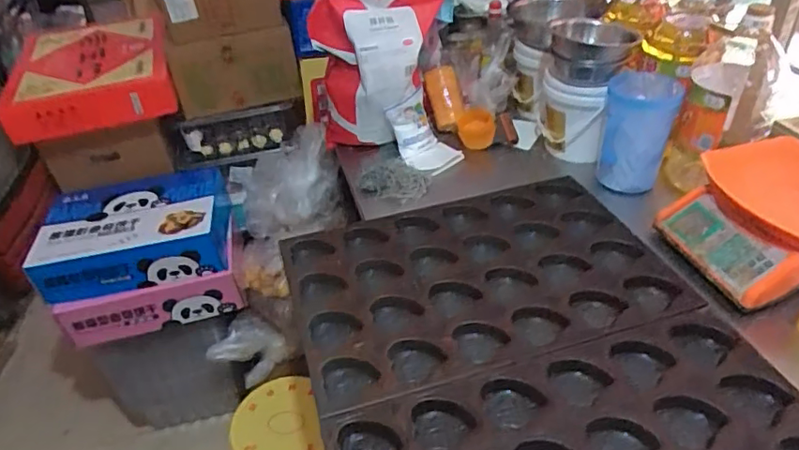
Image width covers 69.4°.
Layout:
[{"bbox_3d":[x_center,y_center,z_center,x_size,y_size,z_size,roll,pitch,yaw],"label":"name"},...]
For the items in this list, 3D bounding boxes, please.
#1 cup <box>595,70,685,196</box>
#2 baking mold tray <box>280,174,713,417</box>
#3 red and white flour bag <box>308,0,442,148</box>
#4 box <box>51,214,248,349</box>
[{"bbox_3d":[0.466,-0.184,1.140,0.129,0.187,0.123,11,39,19],"label":"cup"},{"bbox_3d":[0.119,0.089,0.973,0.580,0.046,0.404,-13,38,-11],"label":"baking mold tray"},{"bbox_3d":[-0.052,-0.349,1.261,0.291,0.355,0.168,-4,37,0],"label":"red and white flour bag"},{"bbox_3d":[-0.601,0.141,1.426,0.414,0.139,0.236,-14,38,-13],"label":"box"}]

